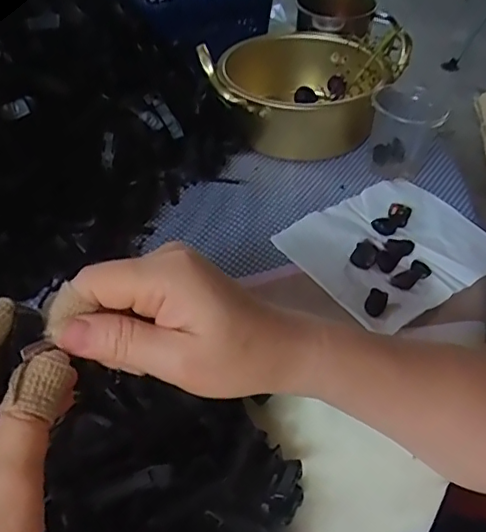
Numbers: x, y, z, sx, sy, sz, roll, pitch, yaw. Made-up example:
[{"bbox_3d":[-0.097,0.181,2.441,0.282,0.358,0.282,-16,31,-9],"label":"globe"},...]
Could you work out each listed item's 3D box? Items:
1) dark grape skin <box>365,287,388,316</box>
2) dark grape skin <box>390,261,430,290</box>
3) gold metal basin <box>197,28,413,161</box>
[{"bbox_3d":[0.100,0.028,0.420,0.015,0.012,0.018,16,48,14],"label":"dark grape skin"},{"bbox_3d":[0.134,0.007,0.445,0.035,0.004,0.016,-30,53,-27],"label":"dark grape skin"},{"bbox_3d":[0.065,-0.186,0.576,0.173,0.078,0.156,20,49,18],"label":"gold metal basin"}]

